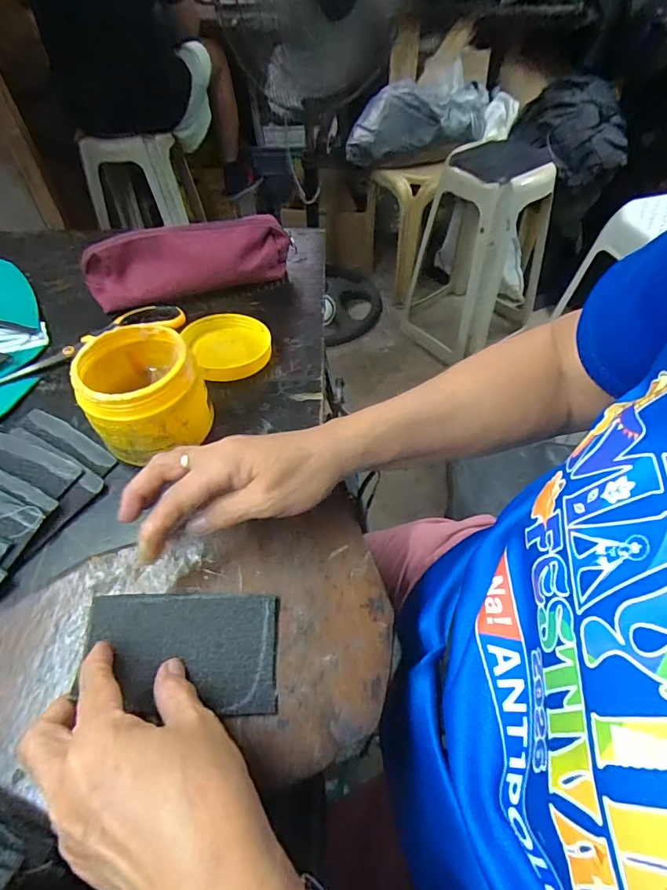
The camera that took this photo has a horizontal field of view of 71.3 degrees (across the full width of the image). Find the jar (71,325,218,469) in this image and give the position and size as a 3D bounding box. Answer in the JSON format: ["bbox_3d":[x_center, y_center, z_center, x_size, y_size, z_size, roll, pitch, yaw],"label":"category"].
[{"bbox_3d":[-0.155,-0.042,0.392,0.089,0.084,0.098,-10,51,-8],"label":"jar"}]

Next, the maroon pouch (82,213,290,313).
[{"bbox_3d":[-0.166,-0.212,0.541,0.228,0.073,0.047,-16,52,-13],"label":"maroon pouch"}]

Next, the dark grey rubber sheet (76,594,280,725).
[{"bbox_3d":[-0.095,0.125,0.285,0.119,0.009,0.070,-3,53,0],"label":"dark grey rubber sheet"}]

